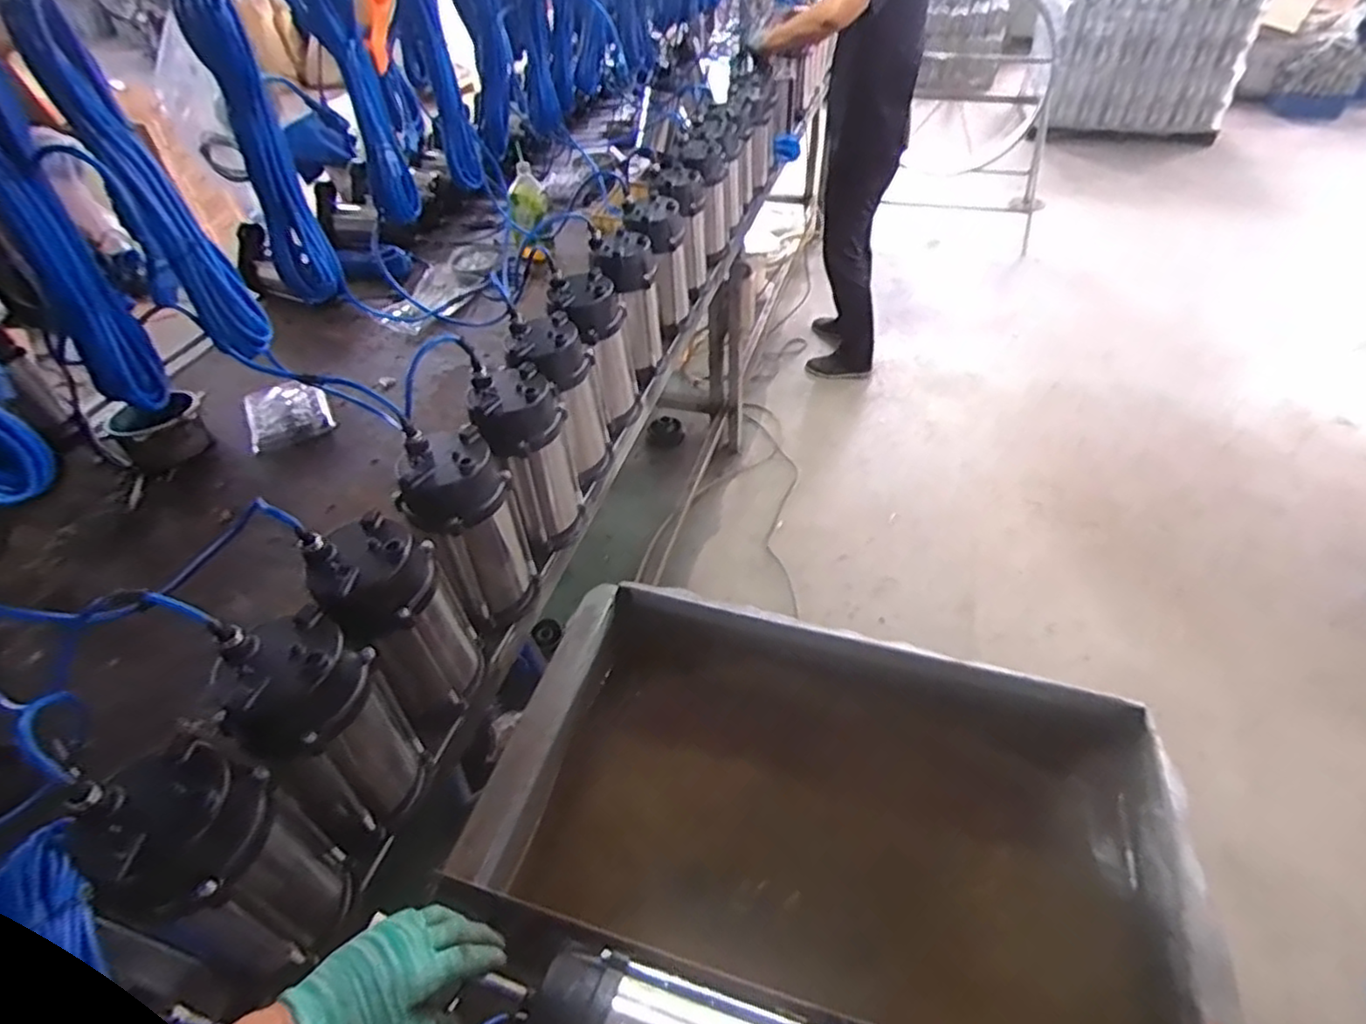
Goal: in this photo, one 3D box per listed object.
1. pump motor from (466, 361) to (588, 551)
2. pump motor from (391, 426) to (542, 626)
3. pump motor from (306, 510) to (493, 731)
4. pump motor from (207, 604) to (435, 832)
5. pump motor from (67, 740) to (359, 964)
[{"bbox_3d":[-0.213,-0.069,0.996,0.111,0.252,0.108,-18,46,-14],"label":"pump motor"},{"bbox_3d":[-0.270,0.026,0.901,0.115,0.252,0.100,-33,52,-26],"label":"pump motor"},{"bbox_3d":[-0.316,0.131,0.799,0.124,0.251,0.104,-30,50,-24],"label":"pump motor"},{"bbox_3d":[-0.355,0.228,0.714,0.110,0.282,0.118,-2,45,2],"label":"pump motor"},{"bbox_3d":[-0.391,0.311,0.617,0.112,0.265,0.107,-2,45,2],"label":"pump motor"}]

